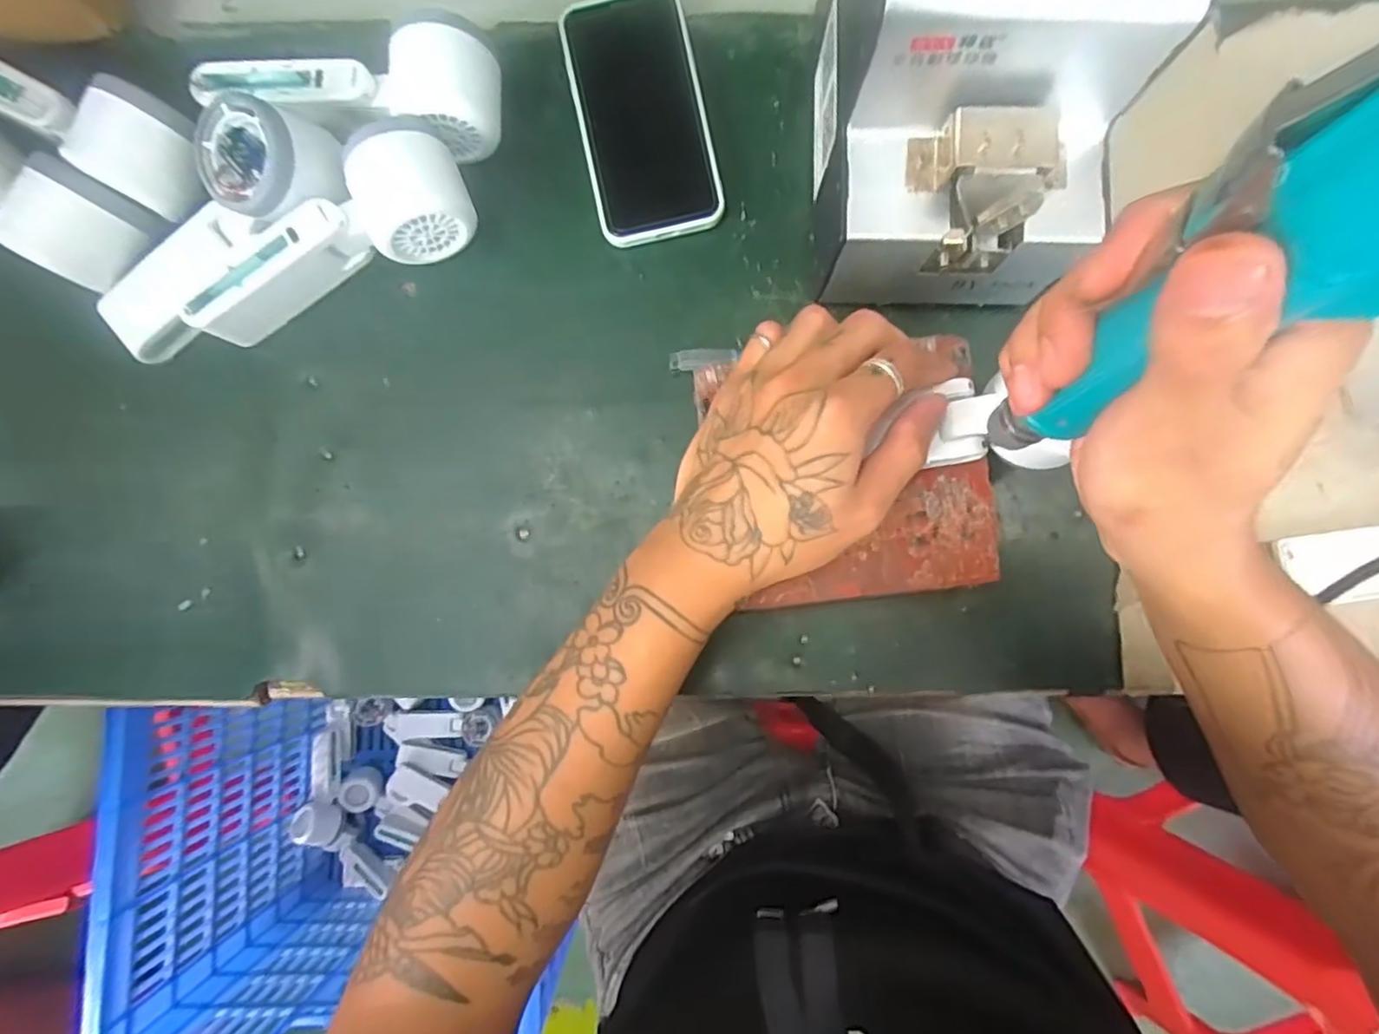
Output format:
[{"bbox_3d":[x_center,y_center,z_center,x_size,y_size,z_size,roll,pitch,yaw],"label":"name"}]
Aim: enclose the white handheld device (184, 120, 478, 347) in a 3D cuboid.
[{"bbox_3d":[-0.203,-0.157,0.363,0.161,0.051,0.056,-23,86,-1],"label":"white handheld device"}]

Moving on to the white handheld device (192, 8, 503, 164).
[{"bbox_3d":[-0.191,-0.241,0.363,0.168,0.049,0.064,3,86,1],"label":"white handheld device"}]

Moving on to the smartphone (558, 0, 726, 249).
[{"bbox_3d":[-0.028,-0.237,0.379,0.073,0.006,0.146,-12,91,2],"label":"smartphone"}]

